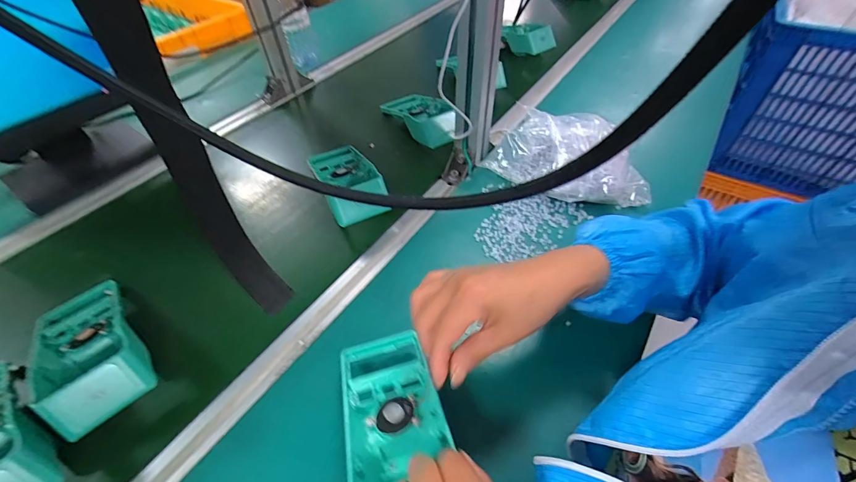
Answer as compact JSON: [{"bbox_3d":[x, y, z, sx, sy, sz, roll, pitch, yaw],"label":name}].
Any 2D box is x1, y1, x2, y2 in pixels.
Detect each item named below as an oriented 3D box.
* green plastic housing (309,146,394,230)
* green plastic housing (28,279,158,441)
[{"bbox_3d":[-0.123,-0.097,0.556,0.083,0.049,0.177,-22,52,-15],"label":"green plastic housing"},{"bbox_3d":[-0.361,0.112,0.391,0.198,0.057,0.091,36,59,28],"label":"green plastic housing"}]

